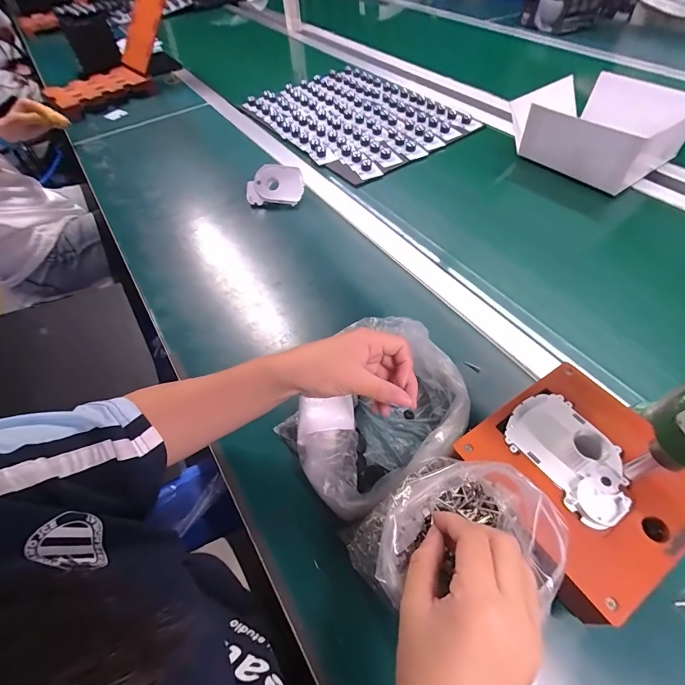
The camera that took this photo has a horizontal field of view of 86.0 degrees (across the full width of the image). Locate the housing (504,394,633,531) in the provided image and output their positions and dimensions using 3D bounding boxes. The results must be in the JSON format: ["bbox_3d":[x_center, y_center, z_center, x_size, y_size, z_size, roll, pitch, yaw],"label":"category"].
[{"bbox_3d":[0.186,0.087,0.295,0.067,0.026,0.102,-22,55,-13],"label":"housing"}]

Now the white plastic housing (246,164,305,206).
[{"bbox_3d":[-0.123,-0.286,0.678,0.102,0.057,0.054,2,53,5],"label":"white plastic housing"}]

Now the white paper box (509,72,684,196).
[{"bbox_3d":[0.458,-0.388,0.663,0.219,0.088,0.254,-38,60,-23],"label":"white paper box"}]

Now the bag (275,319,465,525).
[{"bbox_3d":[0.033,0.068,0.387,0.186,0.070,0.151,-31,57,-19],"label":"bag"}]

